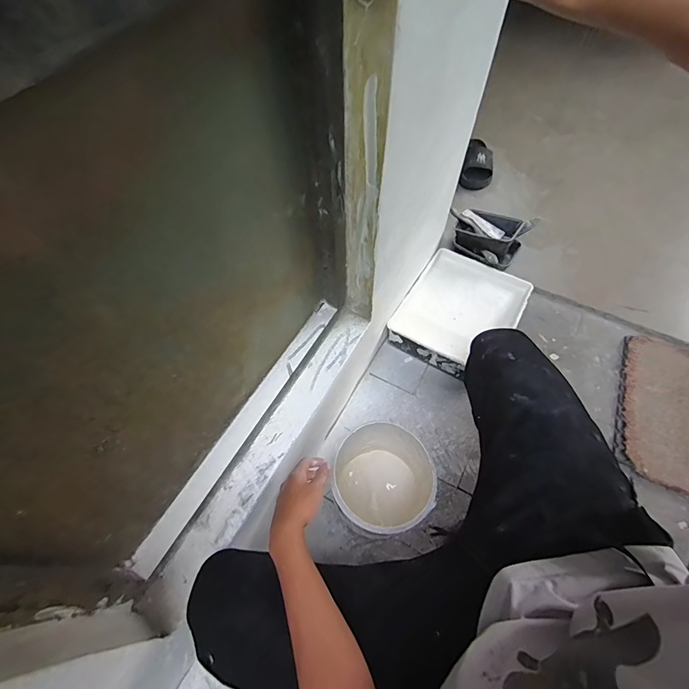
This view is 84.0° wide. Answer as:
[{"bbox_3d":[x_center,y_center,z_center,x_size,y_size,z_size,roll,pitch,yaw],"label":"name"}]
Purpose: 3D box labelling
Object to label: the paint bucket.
[{"bbox_3d":[0.069,0.269,0.743,0.175,0.188,0.180,0,59,0],"label":"paint bucket"}]

